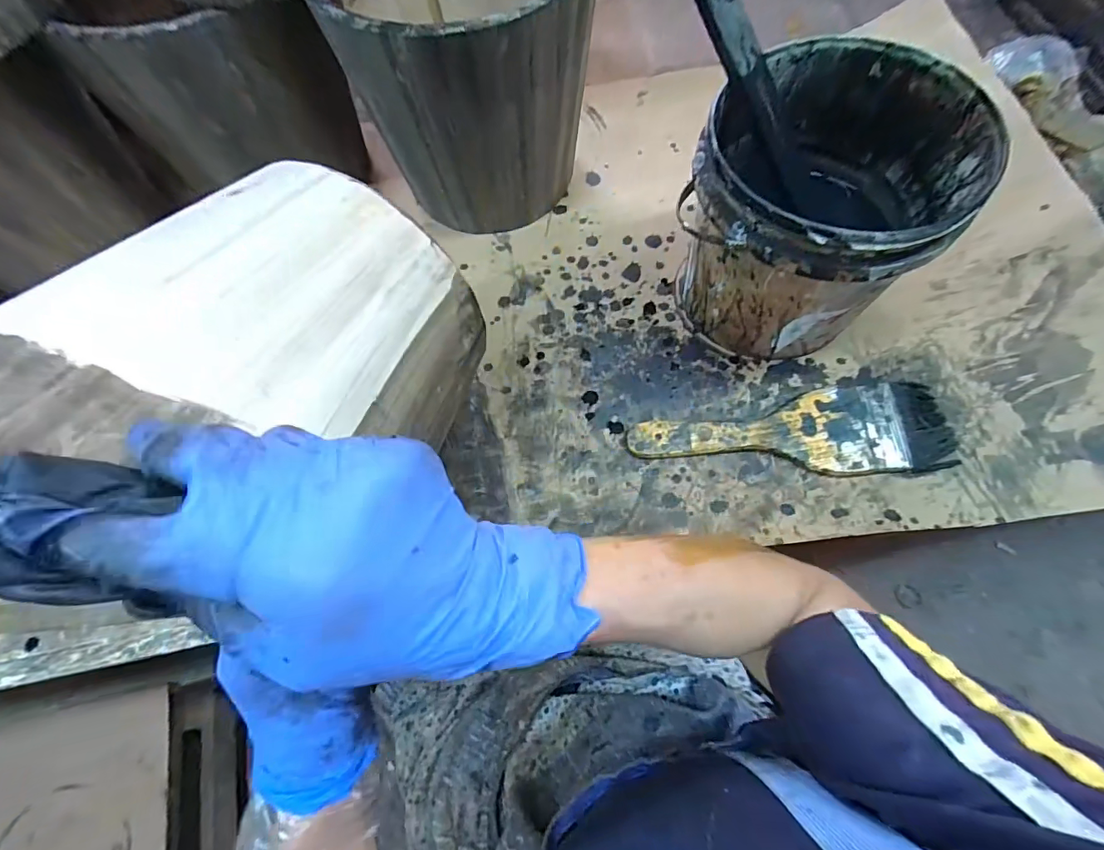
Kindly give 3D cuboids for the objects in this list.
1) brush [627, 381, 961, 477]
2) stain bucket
[{"bbox_3d":[0.195,0.011,0.402,0.253,0.021,0.073,-5,69,1],"label":"brush"},{"bbox_3d":[0.195,-0.159,0.385,0.167,0.172,0.176,-1,70,3],"label":"stain bucket"}]

